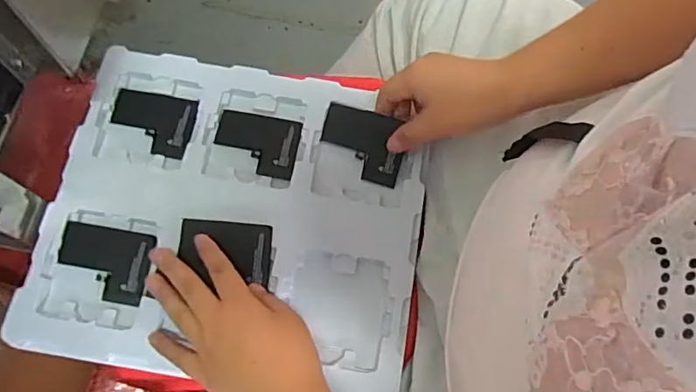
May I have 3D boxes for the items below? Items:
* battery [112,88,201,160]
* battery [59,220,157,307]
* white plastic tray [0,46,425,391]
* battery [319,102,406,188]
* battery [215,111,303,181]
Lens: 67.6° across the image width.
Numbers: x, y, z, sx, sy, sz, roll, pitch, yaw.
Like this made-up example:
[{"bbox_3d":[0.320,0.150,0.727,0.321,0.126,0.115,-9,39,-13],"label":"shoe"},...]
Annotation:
[{"bbox_3d":[-0.182,-0.069,0.482,0.076,0.004,0.060,11,71,2],"label":"battery"},{"bbox_3d":[-0.205,0.055,0.437,0.077,0.008,0.060,9,77,2],"label":"battery"},{"bbox_3d":[-0.097,0.011,0.455,0.310,0.016,0.276,9,71,1],"label":"white plastic tray"},{"bbox_3d":[0.013,-0.048,0.477,0.077,0.010,0.061,17,94,10],"label":"battery"},{"bbox_3d":[-0.085,-0.049,0.480,0.077,0.006,0.062,9,71,1],"label":"battery"}]

